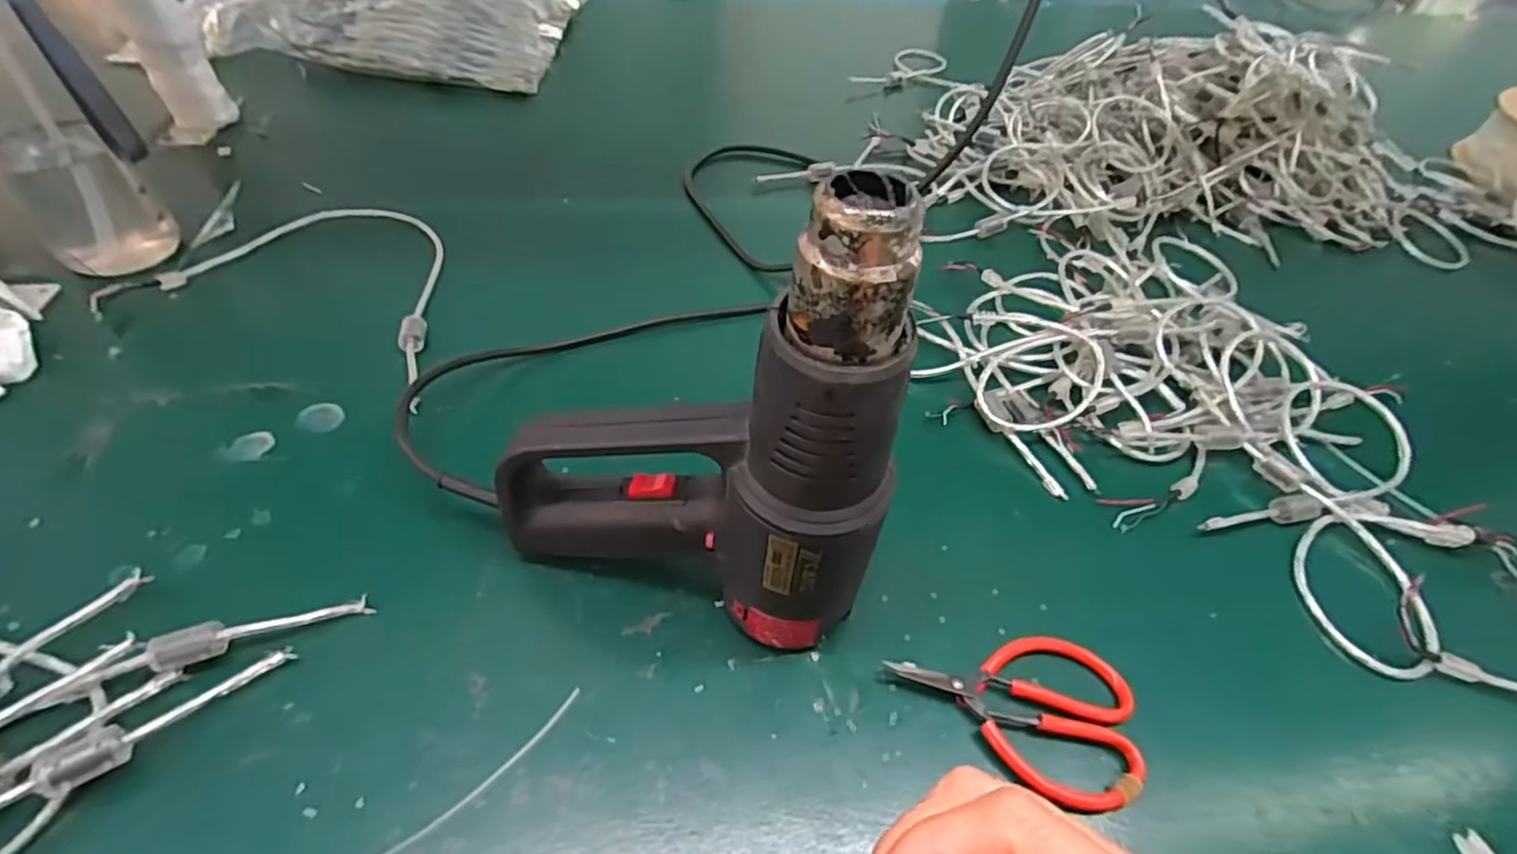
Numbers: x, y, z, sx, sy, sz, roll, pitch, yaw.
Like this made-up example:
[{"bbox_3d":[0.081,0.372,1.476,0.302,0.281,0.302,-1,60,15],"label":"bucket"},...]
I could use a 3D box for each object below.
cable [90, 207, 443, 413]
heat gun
[{"bbox_3d":[-0.311,-0.112,0.494,0.232,0.026,0.190,13,49,6],"label":"cable"},{"bbox_3d":[-0.028,0.004,0.275,0.169,0.226,0.053,17,49,9],"label":"heat gun"}]

